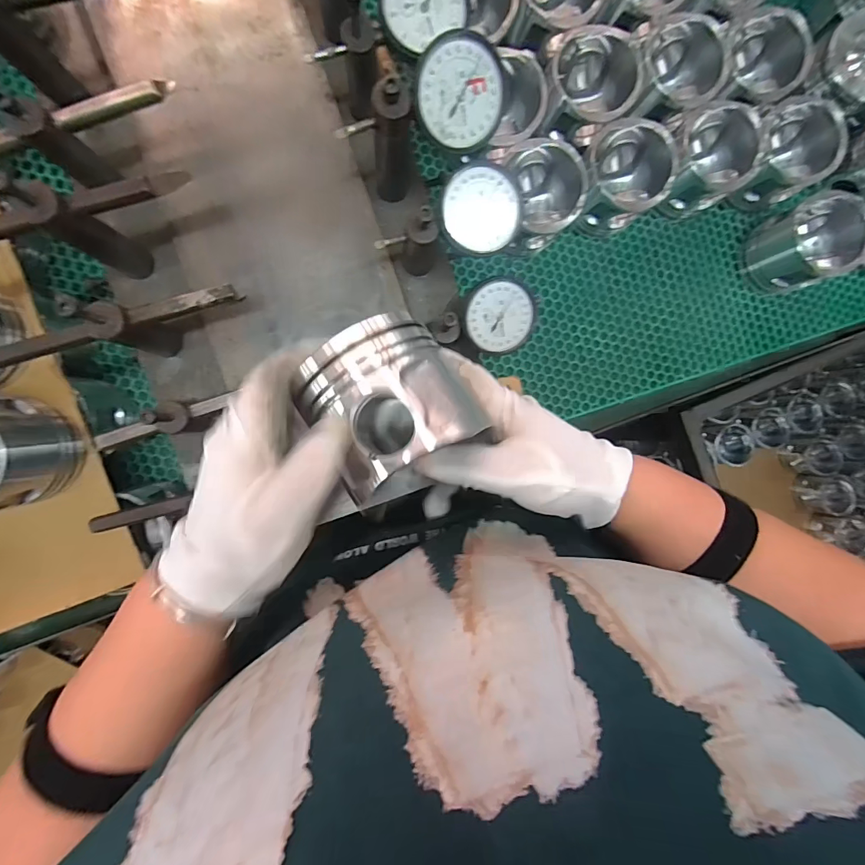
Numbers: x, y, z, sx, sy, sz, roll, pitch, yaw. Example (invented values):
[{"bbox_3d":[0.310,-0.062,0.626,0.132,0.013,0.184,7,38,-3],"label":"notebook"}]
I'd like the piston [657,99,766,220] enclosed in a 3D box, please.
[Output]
[{"bbox_3d":[0.280,-0.278,0.446,0.086,0.078,0.083,0,93,-7],"label":"piston"}]

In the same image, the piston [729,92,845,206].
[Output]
[{"bbox_3d":[0.367,-0.292,0.458,0.087,0.077,0.084,0,93,-7],"label":"piston"}]

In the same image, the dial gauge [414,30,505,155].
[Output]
[{"bbox_3d":[0.013,-0.199,0.255,0.052,0.027,0.052,-9,124,-14],"label":"dial gauge"}]

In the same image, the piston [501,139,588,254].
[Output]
[{"bbox_3d":[0.101,-0.227,0.425,0.081,0.081,0.082,-16,94,-6],"label":"piston"}]

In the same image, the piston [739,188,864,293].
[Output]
[{"bbox_3d":[0.400,-0.204,0.466,0.082,0.080,0.082,0,93,-7],"label":"piston"}]

